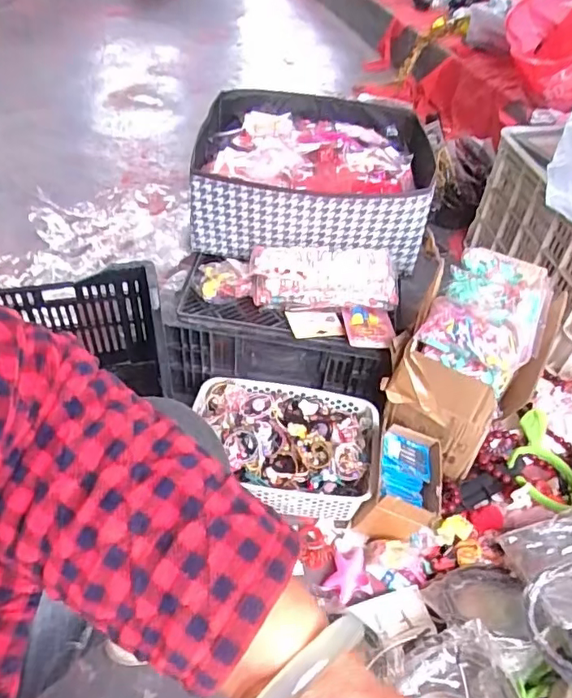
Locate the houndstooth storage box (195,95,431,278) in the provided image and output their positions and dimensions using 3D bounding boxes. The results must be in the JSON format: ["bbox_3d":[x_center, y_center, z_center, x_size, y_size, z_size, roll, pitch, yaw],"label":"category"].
[{"bbox_3d":[0.040,-0.326,1.015,0.400,0.177,0.395,4,45,-2],"label":"houndstooth storage box"}]

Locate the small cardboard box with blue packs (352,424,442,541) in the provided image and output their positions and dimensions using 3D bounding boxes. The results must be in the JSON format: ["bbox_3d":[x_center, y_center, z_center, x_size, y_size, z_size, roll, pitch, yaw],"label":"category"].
[{"bbox_3d":[0.180,0.209,0.818,0.102,0.097,0.142,19,46,13],"label":"small cardboard box with blue packs"}]

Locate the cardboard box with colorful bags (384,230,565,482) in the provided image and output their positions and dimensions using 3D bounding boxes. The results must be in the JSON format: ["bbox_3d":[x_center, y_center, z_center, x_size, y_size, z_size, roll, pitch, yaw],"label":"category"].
[{"bbox_3d":[0.297,0.007,0.869,0.195,0.229,0.313,28,49,21],"label":"cardboard box with colorful bags"}]

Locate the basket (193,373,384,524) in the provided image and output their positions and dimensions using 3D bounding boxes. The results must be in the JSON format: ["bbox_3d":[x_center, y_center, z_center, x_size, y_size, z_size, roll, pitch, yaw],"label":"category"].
[{"bbox_3d":[-0.003,0.154,0.867,0.279,0.094,0.202,7,45,1],"label":"basket"}]

